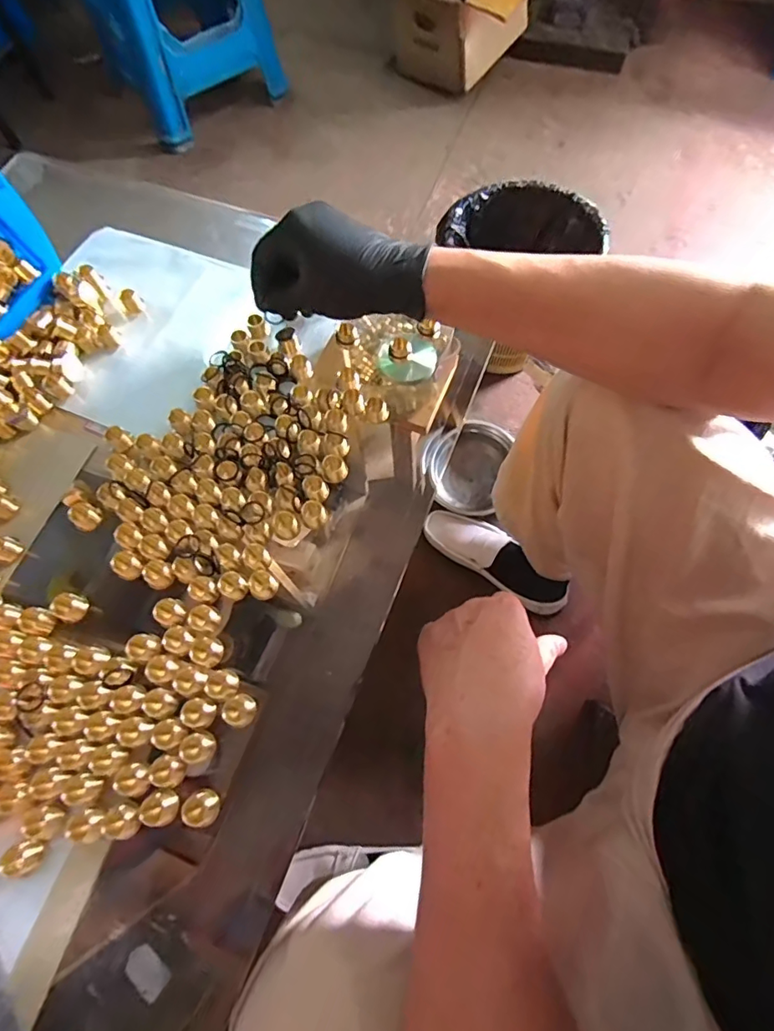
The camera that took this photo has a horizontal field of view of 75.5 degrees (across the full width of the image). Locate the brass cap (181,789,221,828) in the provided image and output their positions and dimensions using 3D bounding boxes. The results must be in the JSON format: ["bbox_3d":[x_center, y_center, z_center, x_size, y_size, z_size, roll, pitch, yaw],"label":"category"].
[{"bbox_3d":[-0.118,0.187,0.318,0.019,0.014,0.021,-20,69,-6],"label":"brass cap"}]

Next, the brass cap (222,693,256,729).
[{"bbox_3d":[-0.101,0.133,0.341,0.020,0.016,0.021,-1,68,2],"label":"brass cap"}]

